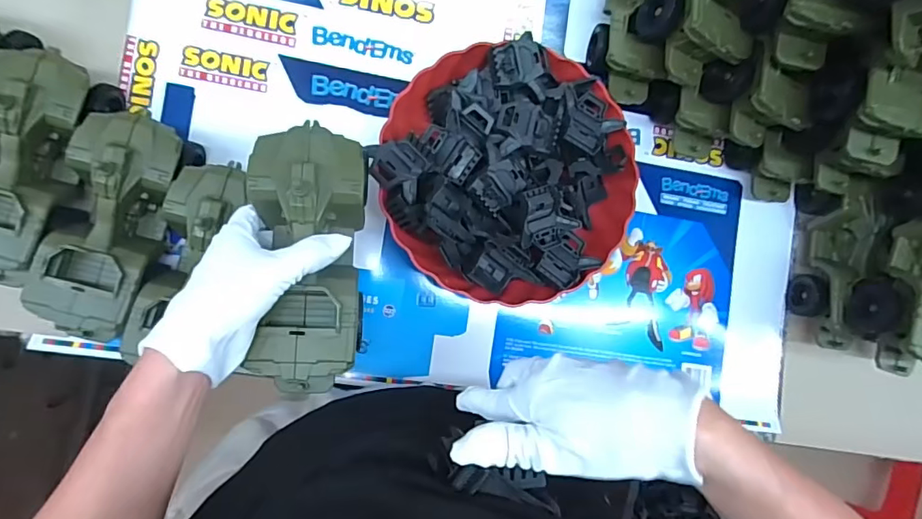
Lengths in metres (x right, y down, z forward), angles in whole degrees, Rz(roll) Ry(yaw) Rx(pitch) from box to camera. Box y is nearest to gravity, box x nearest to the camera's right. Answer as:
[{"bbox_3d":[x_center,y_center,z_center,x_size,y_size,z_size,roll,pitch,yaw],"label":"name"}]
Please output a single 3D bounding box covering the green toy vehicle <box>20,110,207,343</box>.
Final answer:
[{"bbox_3d":[-0.289,-0.027,0.433,0.080,0.081,0.180,15,86,-8],"label":"green toy vehicle"}]

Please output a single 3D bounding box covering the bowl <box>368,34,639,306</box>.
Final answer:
[{"bbox_3d":[0.047,-0.080,0.495,0.237,0.068,0.233,0,88,-9],"label":"bowl"}]

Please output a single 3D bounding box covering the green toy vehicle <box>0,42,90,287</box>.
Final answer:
[{"bbox_3d":[-0.356,-0.079,0.423,0.081,0.077,0.196,12,86,-8],"label":"green toy vehicle"}]

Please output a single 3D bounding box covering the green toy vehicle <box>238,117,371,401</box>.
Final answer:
[{"bbox_3d":[-0.109,0.001,0.370,0.078,0.057,0.185,0,85,-9],"label":"green toy vehicle"}]

